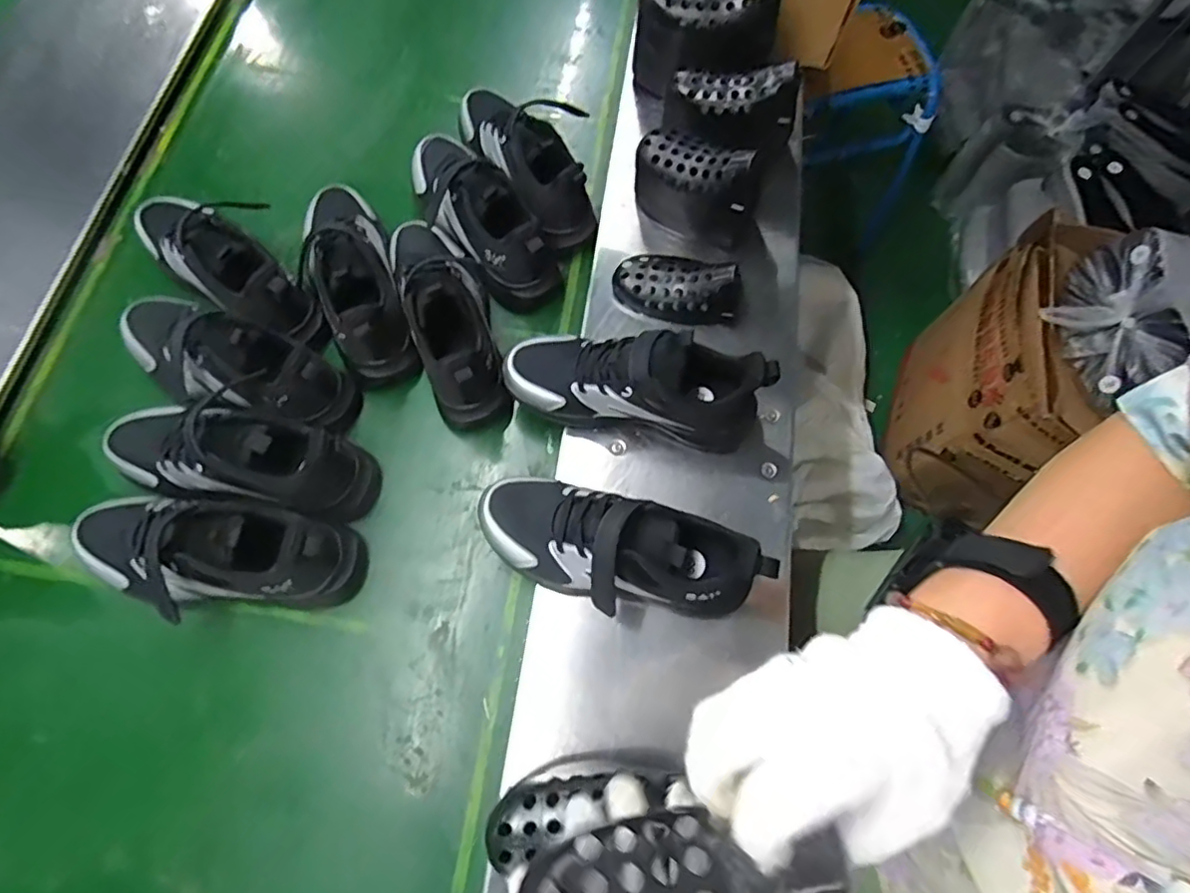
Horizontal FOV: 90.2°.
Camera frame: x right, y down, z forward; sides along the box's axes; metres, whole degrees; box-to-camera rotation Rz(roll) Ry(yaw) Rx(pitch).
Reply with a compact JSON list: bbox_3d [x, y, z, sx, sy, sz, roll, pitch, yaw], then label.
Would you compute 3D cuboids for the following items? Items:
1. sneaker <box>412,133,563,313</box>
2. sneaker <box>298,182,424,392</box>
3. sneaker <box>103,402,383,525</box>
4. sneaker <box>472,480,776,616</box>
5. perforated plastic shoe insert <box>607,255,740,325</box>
[{"bbox_3d":[-0.134,-0.270,0.684,0.094,0.129,0.241,-33,74,-13],"label":"sneaker"},{"bbox_3d":[-0.264,-0.187,0.648,0.082,0.125,0.237,-17,71,-8],"label":"sneaker"},{"bbox_3d":[-0.338,0.019,0.562,0.242,0.097,0.090,8,69,1],"label":"sneaker"},{"bbox_3d":[0.015,0.092,0.522,0.246,0.113,0.091,18,70,5],"label":"sneaker"},{"bbox_3d":[0.089,-0.179,0.656,0.139,0.070,0.078,15,70,4],"label":"perforated plastic shoe insert"}]

